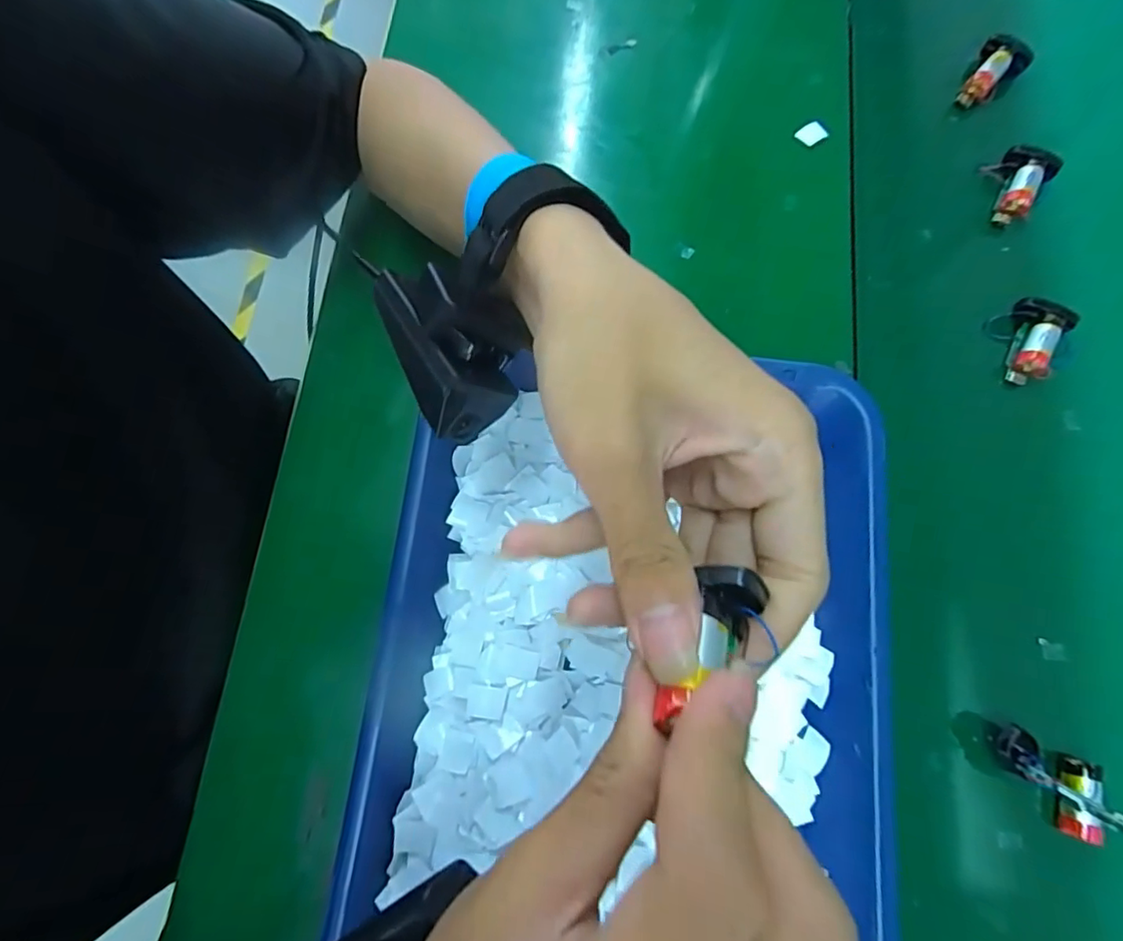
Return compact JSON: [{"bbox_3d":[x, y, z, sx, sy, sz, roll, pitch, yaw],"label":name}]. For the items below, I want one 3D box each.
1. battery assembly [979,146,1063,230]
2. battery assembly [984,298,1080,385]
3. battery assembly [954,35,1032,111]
[{"bbox_3d":[0.302,-0.191,0.374,0.038,0.024,0.047,29,80,9],"label":"battery assembly"},{"bbox_3d":[0.285,-0.079,0.344,0.036,0.027,0.047,29,80,9],"label":"battery assembly"},{"bbox_3d":[0.304,-0.281,0.395,0.032,0.024,0.048,39,82,11],"label":"battery assembly"}]

